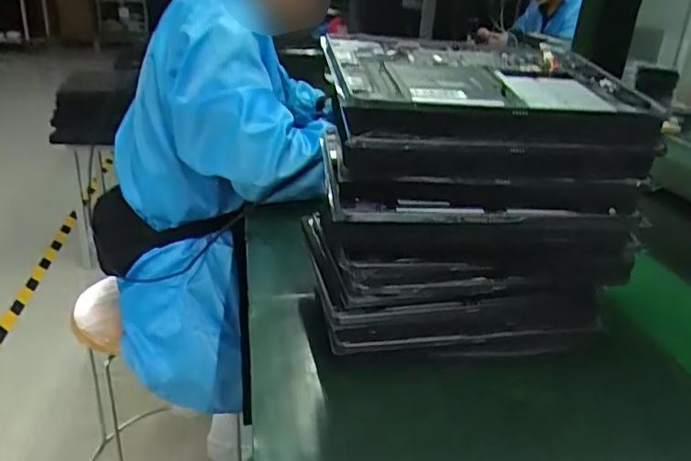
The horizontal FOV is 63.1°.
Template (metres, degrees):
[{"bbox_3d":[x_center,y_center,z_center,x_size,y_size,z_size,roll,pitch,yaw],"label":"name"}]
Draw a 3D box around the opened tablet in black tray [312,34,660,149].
[{"bbox_3d":[0.116,-0.127,0.493,0.255,0.031,0.183,0,36,-10],"label":"opened tablet in black tray"}]

